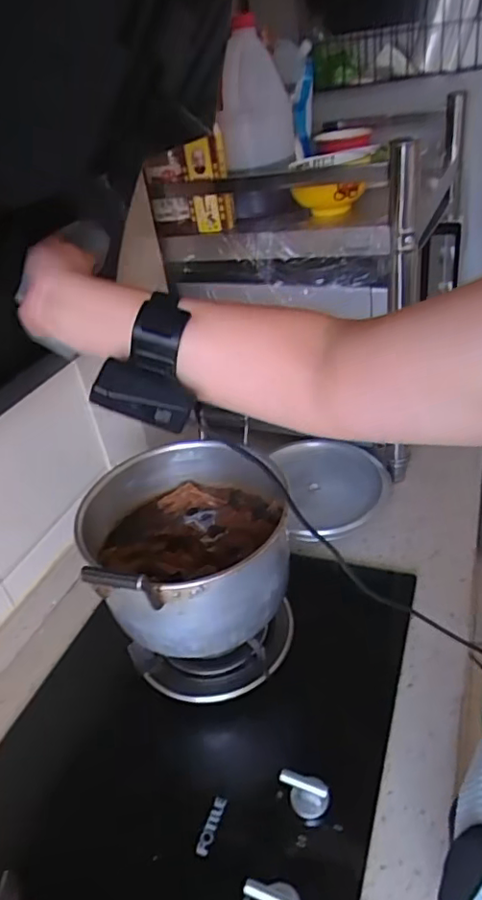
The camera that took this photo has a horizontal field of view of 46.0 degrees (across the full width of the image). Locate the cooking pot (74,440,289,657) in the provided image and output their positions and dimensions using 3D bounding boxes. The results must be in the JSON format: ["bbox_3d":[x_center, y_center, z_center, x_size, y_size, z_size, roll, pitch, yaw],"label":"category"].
[{"bbox_3d":[-0.059,0.098,0.641,0.208,0.146,0.220,-19,34,-15],"label":"cooking pot"}]

